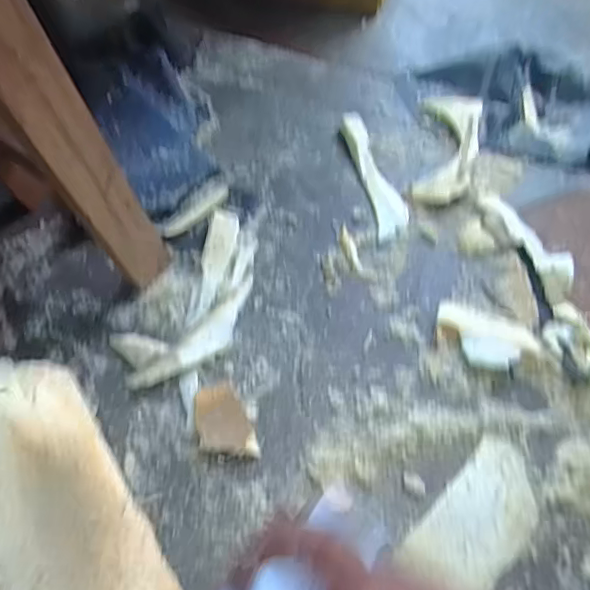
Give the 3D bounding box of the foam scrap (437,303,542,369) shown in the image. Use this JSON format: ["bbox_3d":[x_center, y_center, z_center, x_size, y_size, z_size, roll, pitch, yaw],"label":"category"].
[{"bbox_3d":[0.217,0.049,0.638,0.112,0.021,0.070,14,58,8],"label":"foam scrap"}]

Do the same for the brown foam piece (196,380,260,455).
[{"bbox_3d":[-0.074,0.129,0.574,0.053,0.016,0.083,-16,58,-11],"label":"brown foam piece"}]

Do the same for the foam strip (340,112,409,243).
[{"bbox_3d":[0.112,-0.175,0.790,0.048,0.023,0.232,-10,58,-7],"label":"foam strip"}]

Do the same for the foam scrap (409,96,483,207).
[{"bbox_3d":[0.221,-0.212,0.811,0.080,0.025,0.222,11,57,6],"label":"foam scrap"}]

